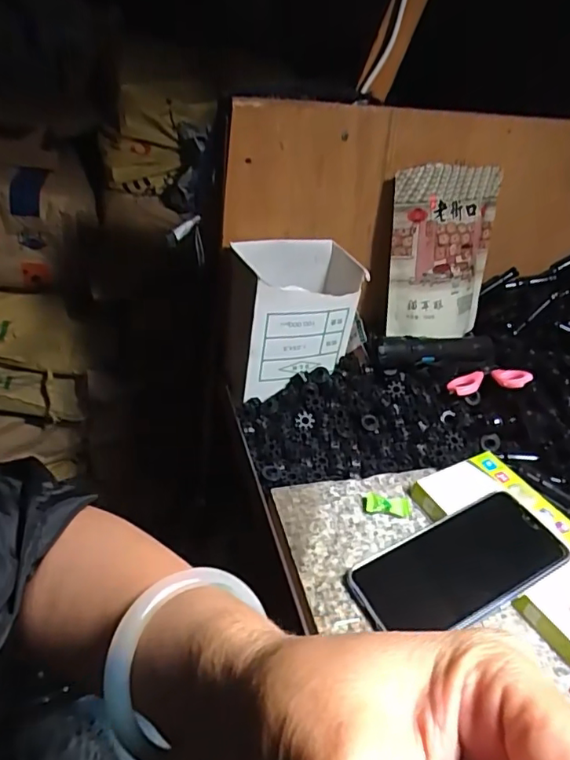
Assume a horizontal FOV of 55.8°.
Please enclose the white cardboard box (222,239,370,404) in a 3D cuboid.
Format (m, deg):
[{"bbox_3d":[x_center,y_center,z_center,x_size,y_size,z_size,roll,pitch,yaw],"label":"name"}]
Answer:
[{"bbox_3d":[0.011,-0.067,0.571,0.128,0.133,0.086,-7,38,-20],"label":"white cardboard box"}]

